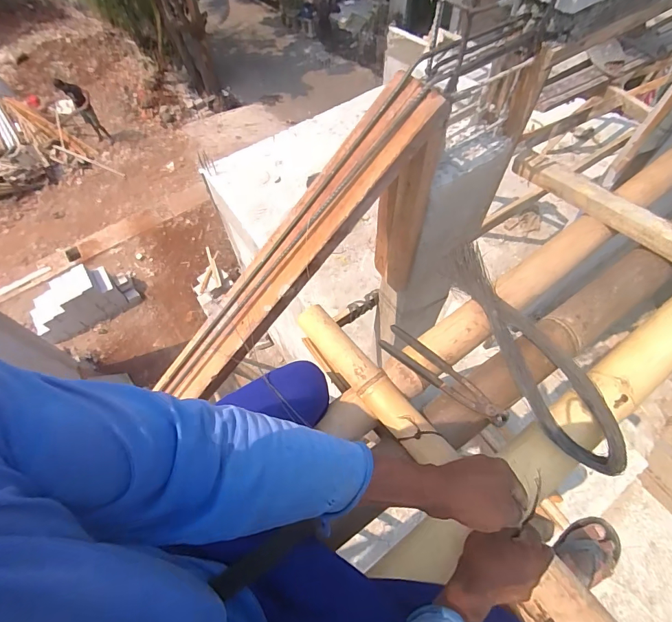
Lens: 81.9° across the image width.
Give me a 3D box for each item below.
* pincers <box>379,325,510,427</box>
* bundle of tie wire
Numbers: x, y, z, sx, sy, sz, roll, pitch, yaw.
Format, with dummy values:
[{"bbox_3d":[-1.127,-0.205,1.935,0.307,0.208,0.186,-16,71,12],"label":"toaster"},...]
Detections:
[{"bbox_3d":[0.172,0.103,0.623,0.222,0.020,0.048,36,68,19],"label":"pincers"},{"bbox_3d":[0.317,0.047,0.637,0.099,0.082,0.417,-12,62,-5],"label":"bundle of tie wire"}]

